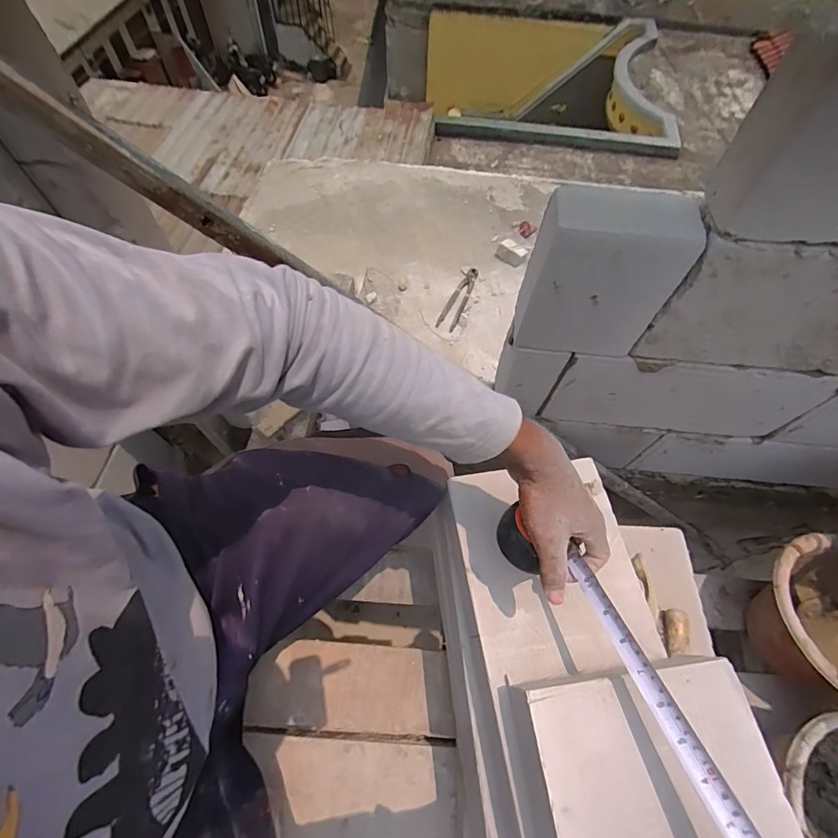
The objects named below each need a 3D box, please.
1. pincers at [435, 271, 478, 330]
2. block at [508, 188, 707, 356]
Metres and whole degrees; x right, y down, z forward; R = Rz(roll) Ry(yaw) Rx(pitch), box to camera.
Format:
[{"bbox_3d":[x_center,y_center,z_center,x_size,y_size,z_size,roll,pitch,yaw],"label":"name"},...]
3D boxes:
[{"bbox_3d":[0.106,-0.324,1.198,0.053,0.026,0.208,21,65,9],"label":"pincers"},{"bbox_3d":[0.212,-0.170,0.544,0.168,0.204,0.065,7,63,2],"label":"block"}]

